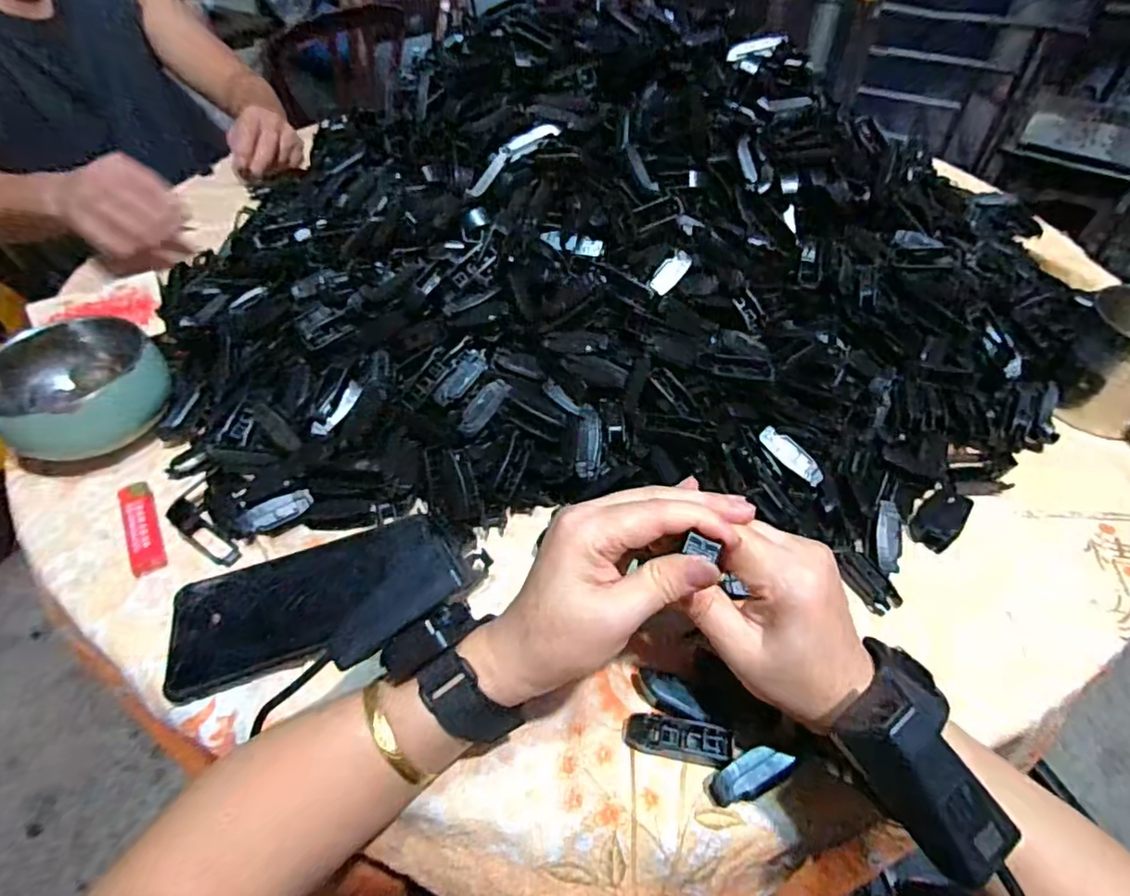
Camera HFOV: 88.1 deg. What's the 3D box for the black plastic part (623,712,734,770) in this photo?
[{"bbox_3d":[0.061,0.159,0.318,0.058,0.012,0.019,8,49,9],"label":"black plastic part"}]

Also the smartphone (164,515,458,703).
[{"bbox_3d":[-0.160,0.091,0.375,0.170,0.007,0.079,-17,50,-13],"label":"smartphone"}]

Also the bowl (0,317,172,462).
[{"bbox_3d":[-0.378,-0.049,0.457,0.115,0.060,0.115,-1,48,1],"label":"bowl"}]

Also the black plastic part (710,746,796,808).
[{"bbox_3d":[0.095,0.167,0.299,0.045,0.011,0.016,-30,51,2],"label":"black plastic part"}]

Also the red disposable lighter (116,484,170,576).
[{"bbox_3d":[-0.301,0.054,0.414,0.021,0.009,0.082,-26,52,-19],"label":"red disposable lighter"}]

